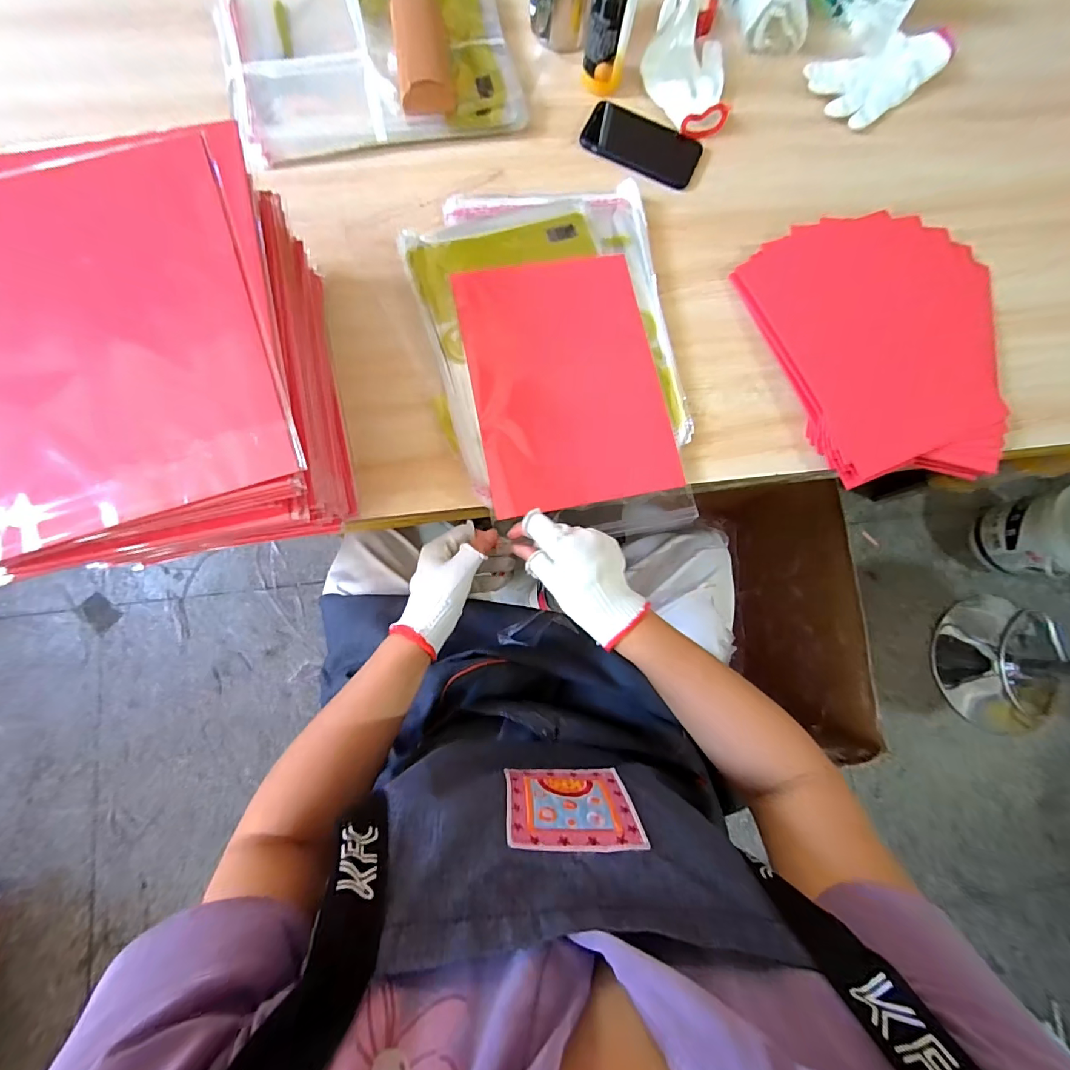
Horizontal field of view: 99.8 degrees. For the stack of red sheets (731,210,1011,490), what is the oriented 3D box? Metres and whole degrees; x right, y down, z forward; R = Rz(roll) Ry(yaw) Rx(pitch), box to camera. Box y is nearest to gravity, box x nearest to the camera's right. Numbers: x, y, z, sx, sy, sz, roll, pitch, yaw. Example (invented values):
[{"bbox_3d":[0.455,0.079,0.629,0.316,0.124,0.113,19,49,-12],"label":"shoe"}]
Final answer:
[{"bbox_3d":[0.441,-0.235,0.545,0.298,0.040,0.352,-20,83,-6],"label":"stack of red sheets"}]

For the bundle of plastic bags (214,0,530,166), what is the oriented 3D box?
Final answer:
[{"bbox_3d":[-0.202,-0.594,0.556,0.348,0.039,0.246,-15,82,-5],"label":"bundle of plastic bags"}]

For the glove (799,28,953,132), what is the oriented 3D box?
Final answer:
[{"bbox_3d":[0.471,-0.639,0.613,0.183,0.035,0.109,-33,84,-7],"label":"glove"}]

